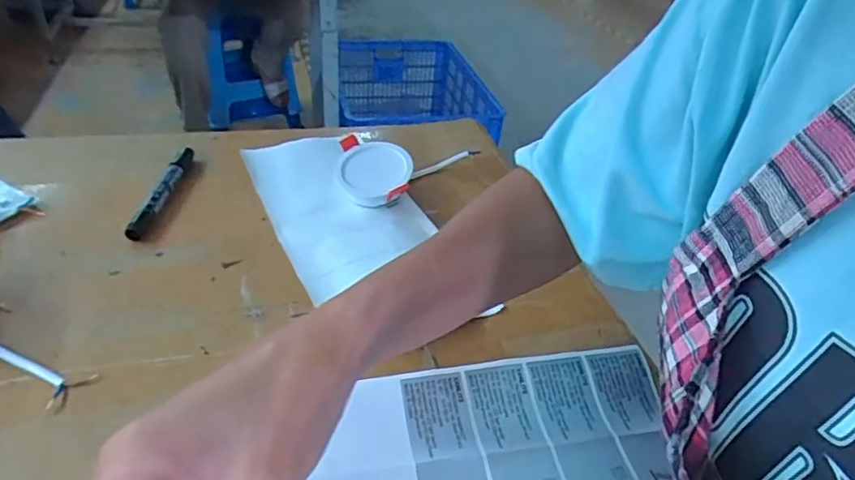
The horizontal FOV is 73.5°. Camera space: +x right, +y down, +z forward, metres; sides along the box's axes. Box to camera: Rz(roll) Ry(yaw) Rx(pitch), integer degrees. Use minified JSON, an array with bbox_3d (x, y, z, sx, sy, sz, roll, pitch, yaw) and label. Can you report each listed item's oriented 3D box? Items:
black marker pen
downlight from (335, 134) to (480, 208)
[{"bbox_3d":[-0.241,-0.050,0.525,0.016,0.020,0.142,3,36,-3],"label":"black marker pen"},{"bbox_3d":[-0.015,-0.067,0.557,0.145,0.040,0.082,-3,37,-13],"label":"downlight"}]

